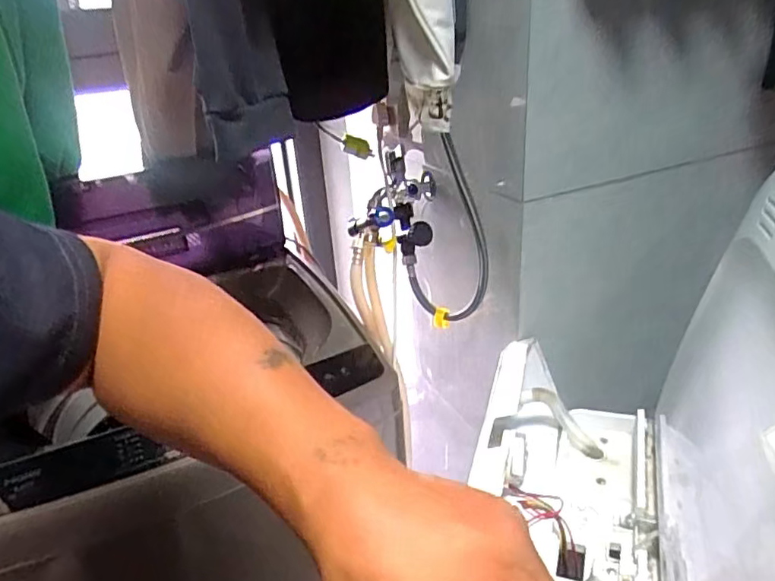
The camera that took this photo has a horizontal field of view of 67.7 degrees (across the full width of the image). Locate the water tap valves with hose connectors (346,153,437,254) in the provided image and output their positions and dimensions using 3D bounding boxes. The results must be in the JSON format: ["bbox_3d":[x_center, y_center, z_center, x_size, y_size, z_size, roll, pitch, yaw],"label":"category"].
[{"bbox_3d":[0.010,-0.115,0.832,0.131,0.130,0.093,-7,27,-4],"label":"water tap valves with hose connectors"}]

